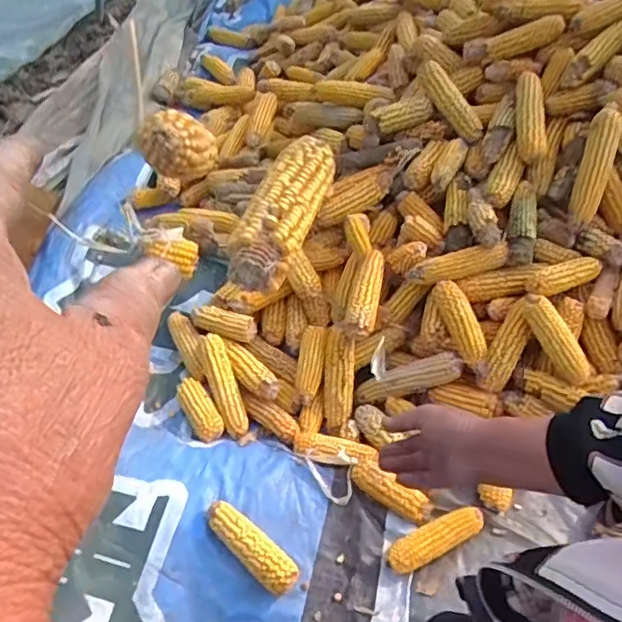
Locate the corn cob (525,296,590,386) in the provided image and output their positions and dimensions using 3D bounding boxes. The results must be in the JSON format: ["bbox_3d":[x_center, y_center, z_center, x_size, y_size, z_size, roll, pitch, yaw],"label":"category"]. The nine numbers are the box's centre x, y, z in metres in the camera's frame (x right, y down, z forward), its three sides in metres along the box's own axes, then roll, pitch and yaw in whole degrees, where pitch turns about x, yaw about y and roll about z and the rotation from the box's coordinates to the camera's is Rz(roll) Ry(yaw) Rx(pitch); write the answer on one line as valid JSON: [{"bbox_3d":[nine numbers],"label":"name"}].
[{"bbox_3d":[0.410,0.045,0.974,0.045,0.042,0.164,-25,80,-24],"label":"corn cob"}]

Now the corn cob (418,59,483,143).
[{"bbox_3d":[0.273,-0.407,1.124,0.041,0.052,0.184,-33,86,-29],"label":"corn cob"}]

